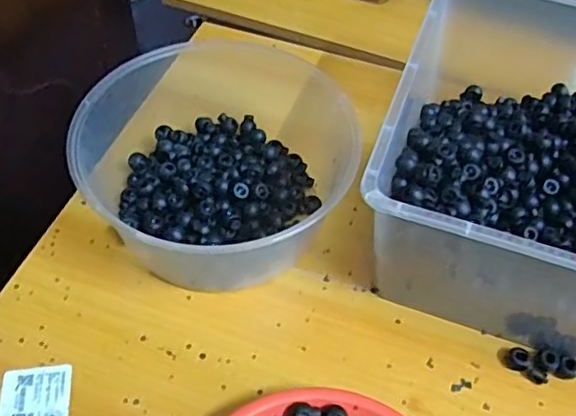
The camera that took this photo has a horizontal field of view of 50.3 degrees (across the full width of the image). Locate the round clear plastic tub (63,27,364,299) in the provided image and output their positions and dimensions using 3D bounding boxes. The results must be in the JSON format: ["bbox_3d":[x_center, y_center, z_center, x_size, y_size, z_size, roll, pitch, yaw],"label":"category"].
[{"bbox_3d":[-0.065,-0.048,0.554,0.229,0.106,0.225,2,53,-2],"label":"round clear plastic tub"}]

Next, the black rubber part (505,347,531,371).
[{"bbox_3d":[0.184,0.121,0.490,0.019,0.013,0.018,2,53,-2],"label":"black rubber part"}]

